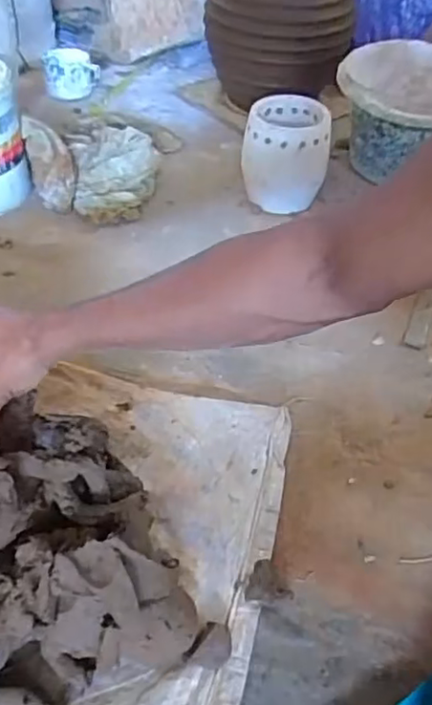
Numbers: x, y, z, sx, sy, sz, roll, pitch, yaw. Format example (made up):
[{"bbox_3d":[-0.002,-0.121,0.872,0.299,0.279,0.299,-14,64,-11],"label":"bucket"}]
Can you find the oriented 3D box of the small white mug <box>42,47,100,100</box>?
[{"bbox_3d":[-0.296,-0.573,1.269,0.108,0.069,0.098,-12,48,-13],"label":"small white mug"}]

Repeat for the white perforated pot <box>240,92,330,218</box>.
[{"bbox_3d":[0.111,-0.309,0.979,0.126,0.148,0.116,1,46,-1],"label":"white perforated pot"}]

